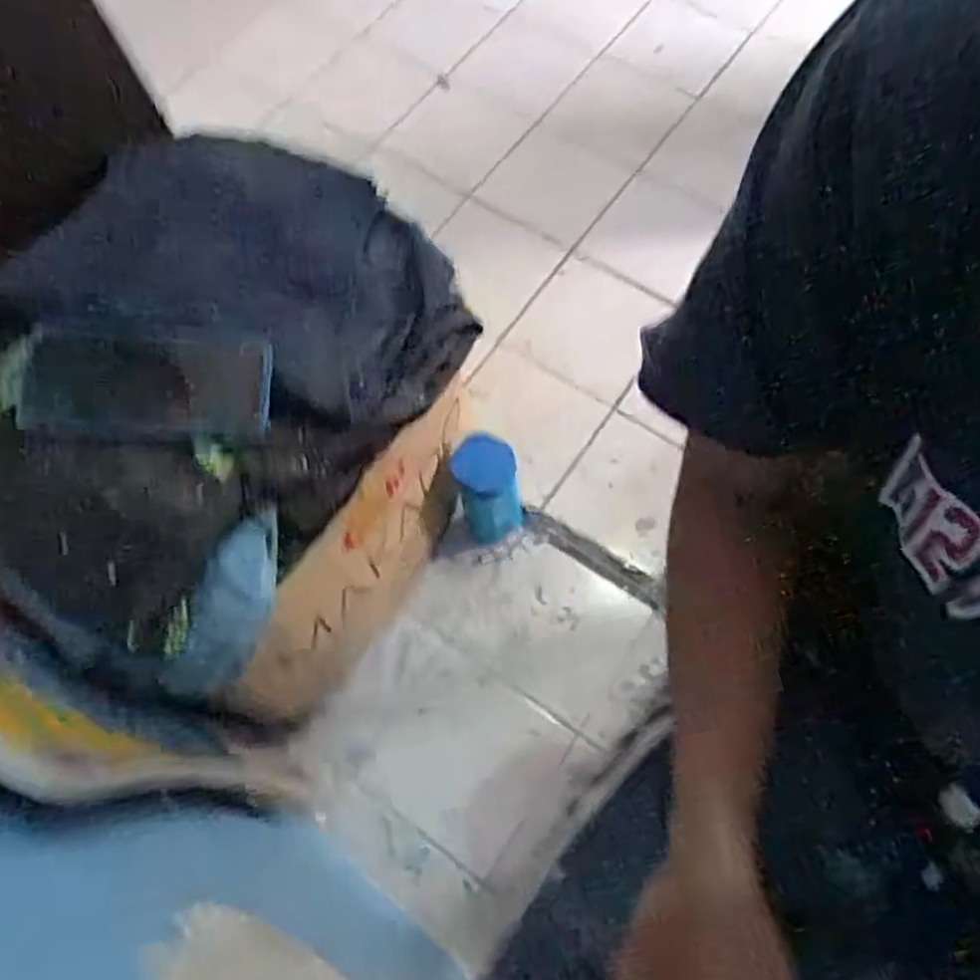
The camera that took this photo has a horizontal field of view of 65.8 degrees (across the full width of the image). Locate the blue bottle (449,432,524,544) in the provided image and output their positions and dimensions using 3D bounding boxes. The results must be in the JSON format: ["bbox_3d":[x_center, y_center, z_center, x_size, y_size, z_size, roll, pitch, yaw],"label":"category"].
[{"bbox_3d":[0.000,0.003,0.936,0.077,0.187,0.070,-16,67,-4],"label":"blue bottle"}]

